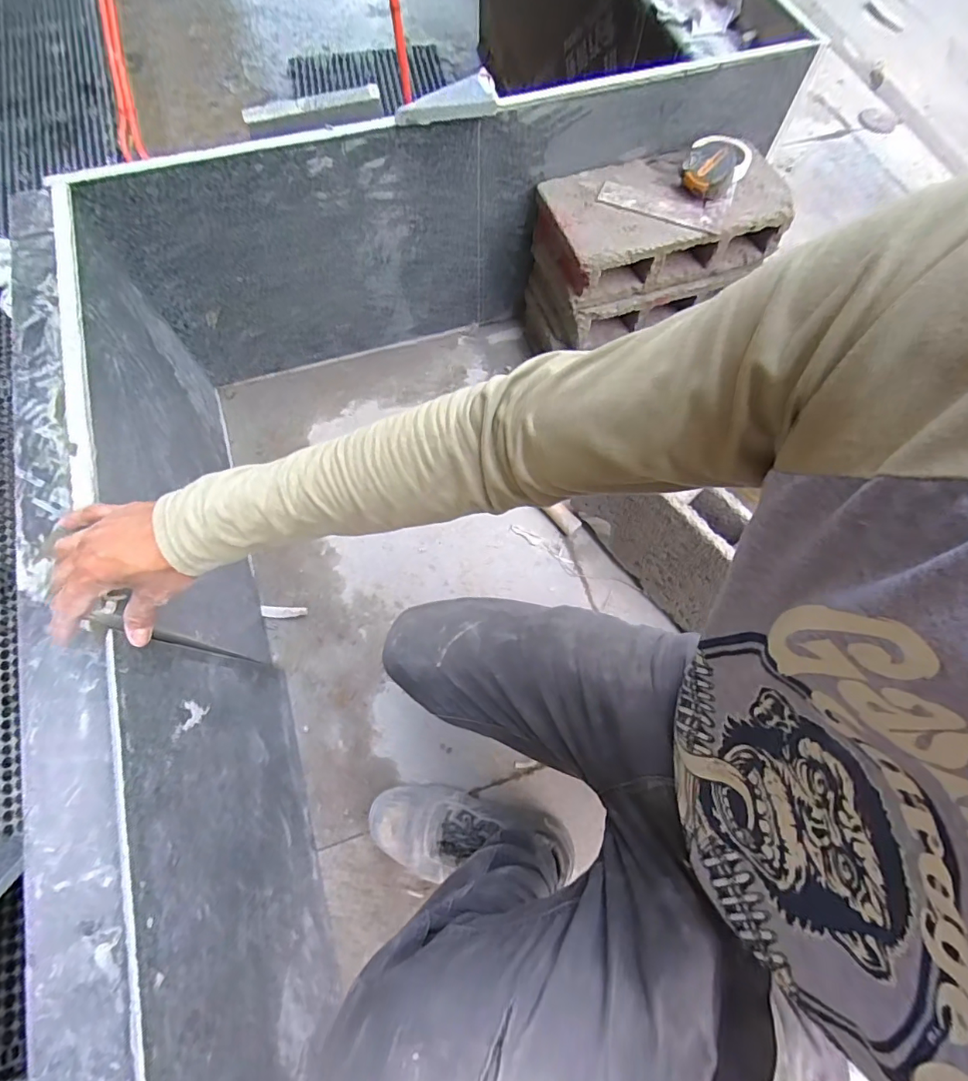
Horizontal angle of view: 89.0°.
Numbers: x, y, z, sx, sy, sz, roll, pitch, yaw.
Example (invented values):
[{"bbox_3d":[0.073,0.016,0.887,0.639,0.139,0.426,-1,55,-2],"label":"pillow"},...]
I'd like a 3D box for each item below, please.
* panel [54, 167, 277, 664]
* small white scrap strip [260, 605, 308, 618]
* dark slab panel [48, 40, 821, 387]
[{"bbox_3d":[-0.438,-0.130,0.704,0.025,0.395,0.574,-19,71,-7],"label":"panel"},{"bbox_3d":[-0.335,0.120,0.827,0.082,0.008,0.019,1,71,10],"label":"small white scrap strip"},{"bbox_3d":[-0.003,-0.552,0.858,1.077,0.390,0.034,-20,71,-7],"label":"dark slab panel"}]

